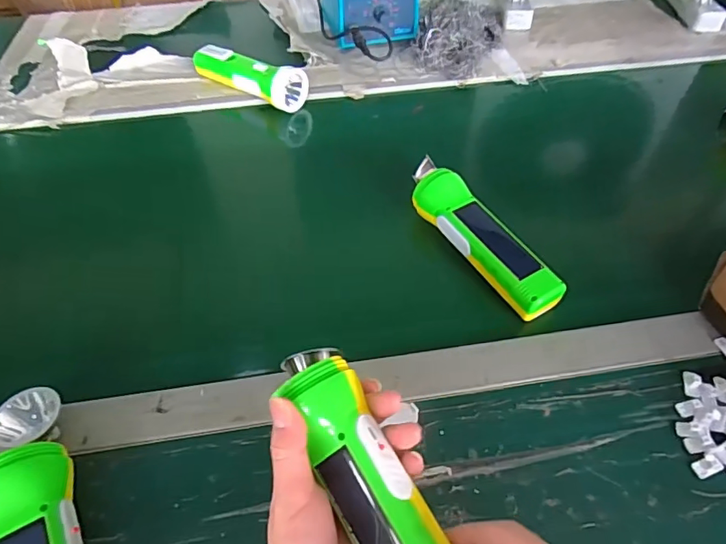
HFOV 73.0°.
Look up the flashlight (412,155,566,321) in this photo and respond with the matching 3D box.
[{"bbox_3d":[0.105,-0.034,0.450,0.042,0.041,0.175,-27,55,-19],"label":"flashlight"}]

